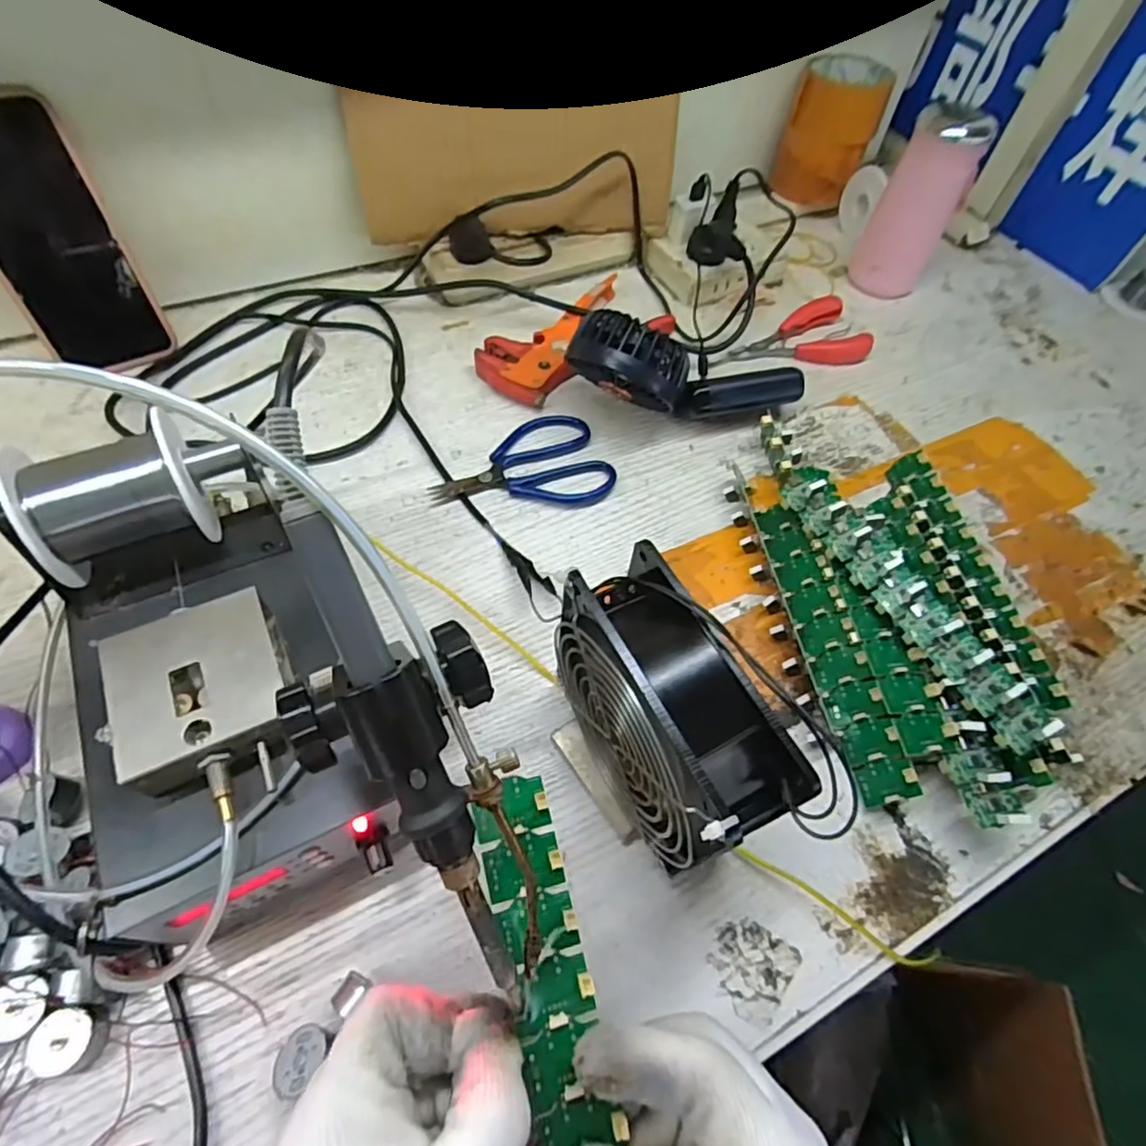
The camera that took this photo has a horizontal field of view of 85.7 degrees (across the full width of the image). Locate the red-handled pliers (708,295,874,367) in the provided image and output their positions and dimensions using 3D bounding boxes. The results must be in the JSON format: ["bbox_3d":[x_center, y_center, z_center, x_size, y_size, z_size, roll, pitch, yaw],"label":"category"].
[{"bbox_3d":[0.191,-0.199,0.538,0.136,0.019,0.069,-22,62,-17],"label":"red-handled pliers"}]

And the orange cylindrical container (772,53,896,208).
[{"bbox_3d":[0.261,-0.452,0.634,0.084,0.100,0.084,17,59,7],"label":"orange cylindrical container"}]

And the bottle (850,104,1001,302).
[{"bbox_3d":[0.309,-0.331,0.561,0.068,0.134,0.058,25,60,11],"label":"bottle"}]

